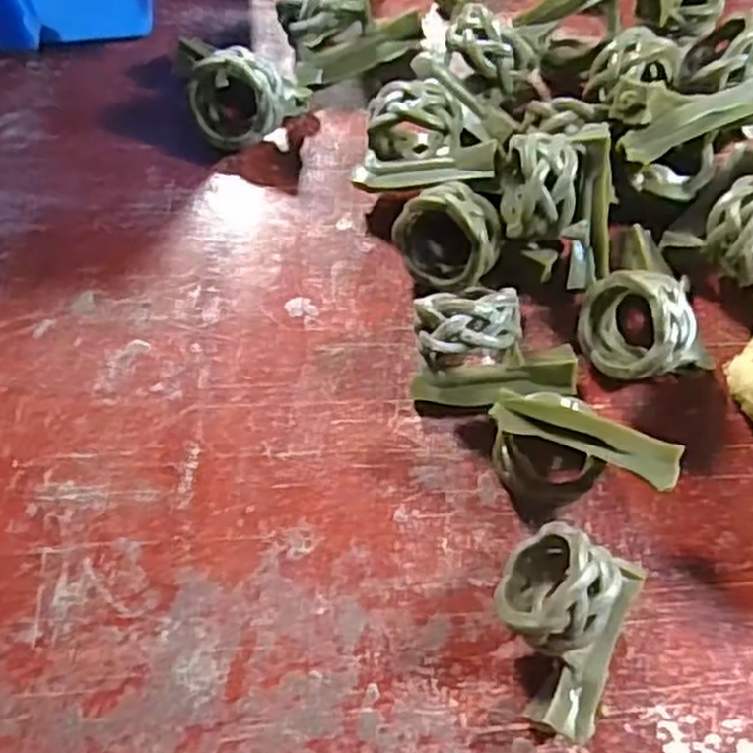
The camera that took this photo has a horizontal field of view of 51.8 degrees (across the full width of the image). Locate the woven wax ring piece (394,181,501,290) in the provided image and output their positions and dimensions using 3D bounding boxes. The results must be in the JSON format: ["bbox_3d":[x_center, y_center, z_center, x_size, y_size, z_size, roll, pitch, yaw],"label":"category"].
[{"bbox_3d":[0.018,-0.034,0.189,0.024,0.022,0.013,53,52,-4],"label":"woven wax ring piece"}]

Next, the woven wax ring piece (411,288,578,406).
[{"bbox_3d":[0.027,-0.007,0.178,0.036,0.026,0.021,-5,69,0],"label":"woven wax ring piece"}]

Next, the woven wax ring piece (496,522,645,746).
[{"bbox_3d":[0.037,0.050,0.156,0.026,0.025,0.036,23,71,10],"label":"woven wax ring piece"}]

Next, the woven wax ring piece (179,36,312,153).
[{"bbox_3d":[-0.036,-0.075,0.204,0.027,0.028,0.023,16,70,7],"label":"woven wax ring piece"}]

